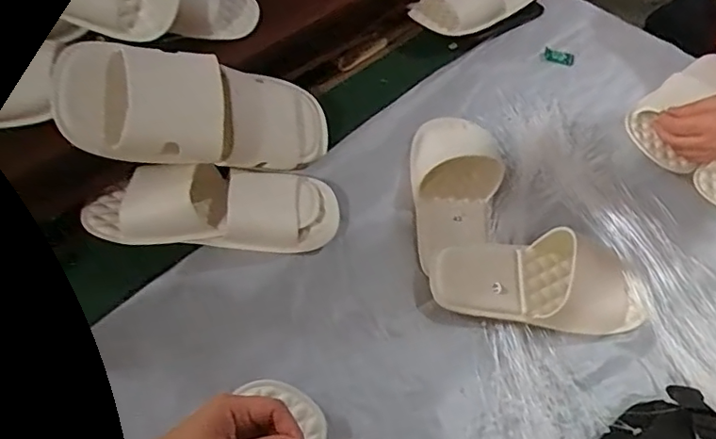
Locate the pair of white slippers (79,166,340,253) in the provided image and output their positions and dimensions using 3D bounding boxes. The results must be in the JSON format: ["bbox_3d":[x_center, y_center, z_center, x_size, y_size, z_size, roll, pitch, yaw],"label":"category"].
[{"bbox_3d":[-0.152,-0.024,0.595,0.256,0.078,0.094,-3,55,-5],"label":"pair of white slippers"}]

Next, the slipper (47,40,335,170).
[{"bbox_3d":[-0.157,-0.117,0.584,0.296,0.083,0.097,1,48,-41],"label":"slipper"}]

